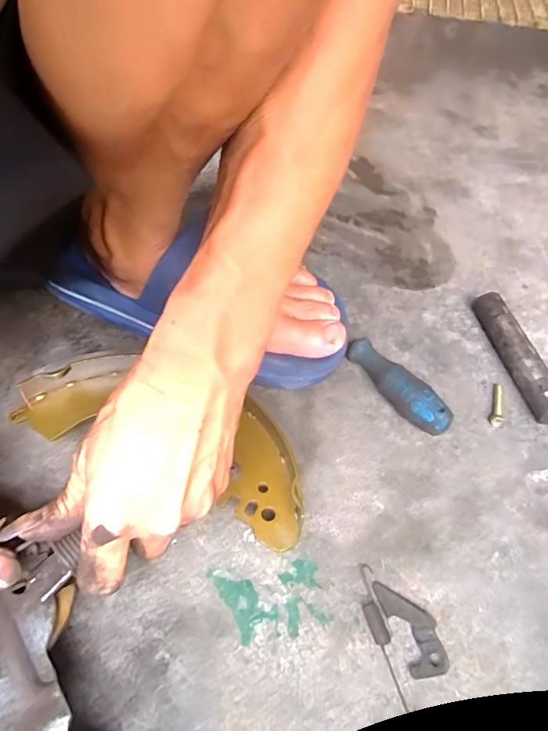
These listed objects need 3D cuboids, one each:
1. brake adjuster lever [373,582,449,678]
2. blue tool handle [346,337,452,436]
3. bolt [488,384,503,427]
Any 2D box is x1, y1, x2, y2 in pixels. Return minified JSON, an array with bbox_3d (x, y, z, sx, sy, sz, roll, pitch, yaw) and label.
[{"bbox_3d":[0.078,0.148,0.271,0.024,0.008,0.052,-14,54,-15],"label":"brake adjuster lever"},{"bbox_3d":[0.093,0.016,0.362,0.023,0.033,0.097,-20,56,-18],"label":"blue tool handle"},{"bbox_3d":[0.174,0.031,0.371,0.009,0.007,0.040,20,53,11],"label":"bolt"}]

